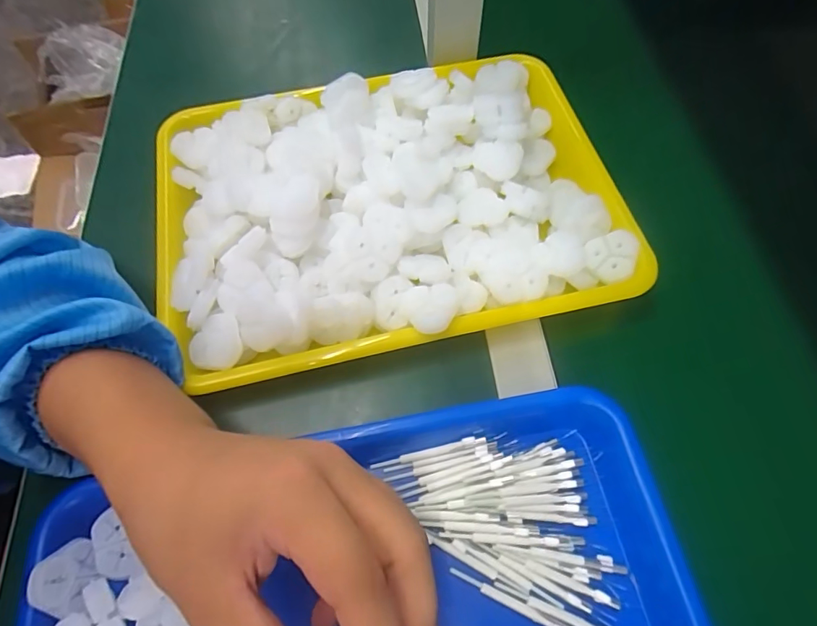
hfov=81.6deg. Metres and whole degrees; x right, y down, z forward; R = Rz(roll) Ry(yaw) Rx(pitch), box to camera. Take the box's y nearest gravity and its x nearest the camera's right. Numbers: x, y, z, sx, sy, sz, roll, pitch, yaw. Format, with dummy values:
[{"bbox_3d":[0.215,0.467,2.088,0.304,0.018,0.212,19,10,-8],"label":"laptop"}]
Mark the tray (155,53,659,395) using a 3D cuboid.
[{"bbox_3d":[-0.015,-0.091,0.342,0.326,0.040,0.234,-11,63,-7],"label":"tray"}]

